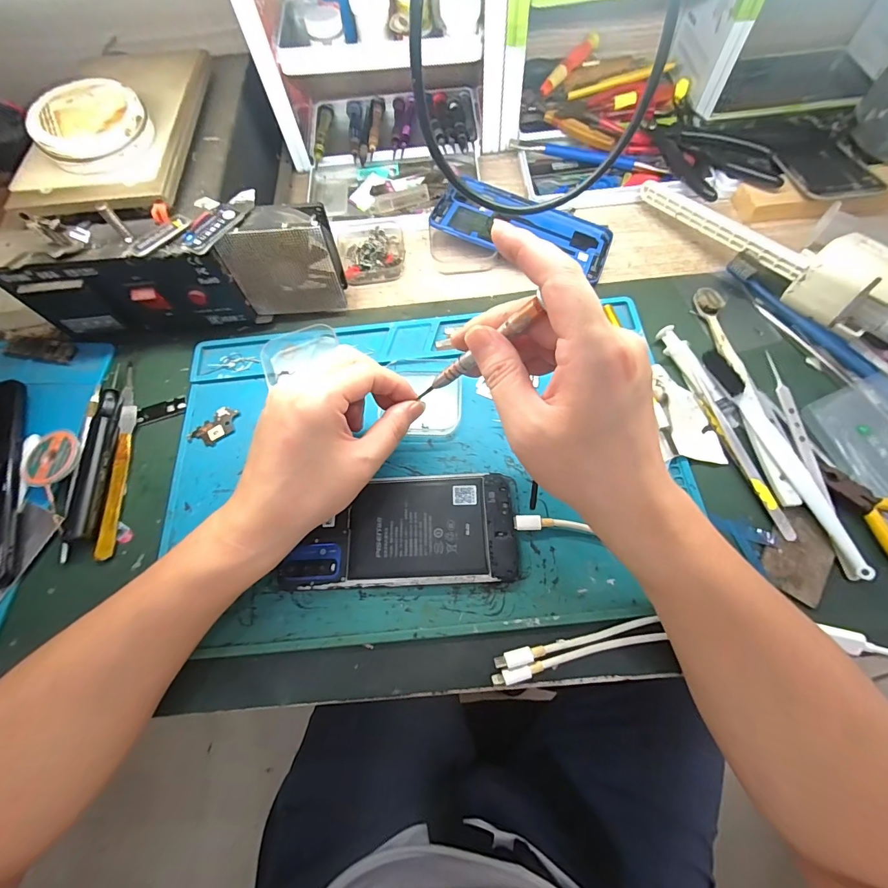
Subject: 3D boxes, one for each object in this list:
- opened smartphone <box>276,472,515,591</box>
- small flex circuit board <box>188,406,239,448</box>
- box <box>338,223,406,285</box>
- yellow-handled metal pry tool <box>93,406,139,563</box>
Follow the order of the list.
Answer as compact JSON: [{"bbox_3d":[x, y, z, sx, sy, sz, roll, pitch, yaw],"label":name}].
[{"bbox_3d":[-0.027,0.059,0.277,0.152,0.011,0.073,-4,68,2],"label":"opened smartphone"},{"bbox_3d":[-0.182,-0.013,0.322,0.040,0.005,0.022,-43,72,-13],"label":"small flex circuit board"},{"bbox_3d":[-0.070,-0.185,0.387,0.063,0.021,0.066,-6,68,1],"label":"box"},{"bbox_3d":[-0.248,0.025,0.308,0.010,0.005,0.121,-7,68,0],"label":"yellow-handled metal pry tool"}]

